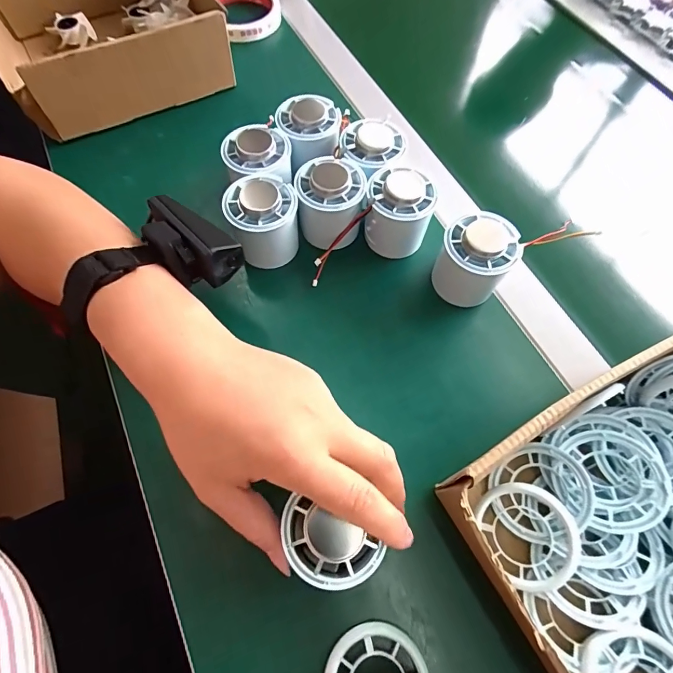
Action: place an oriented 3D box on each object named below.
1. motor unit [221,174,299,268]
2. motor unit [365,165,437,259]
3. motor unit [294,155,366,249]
[{"bbox_3d":[-0.055,-0.090,0.317,0.057,0.059,0.053,-6,63,-5],"label":"motor unit"},{"bbox_3d":[0.050,-0.100,0.325,0.049,0.059,0.050,1,63,-2],"label":"motor unit"},{"bbox_3d":[-0.005,-0.105,0.326,0.055,0.061,0.060,1,63,-1],"label":"motor unit"}]

